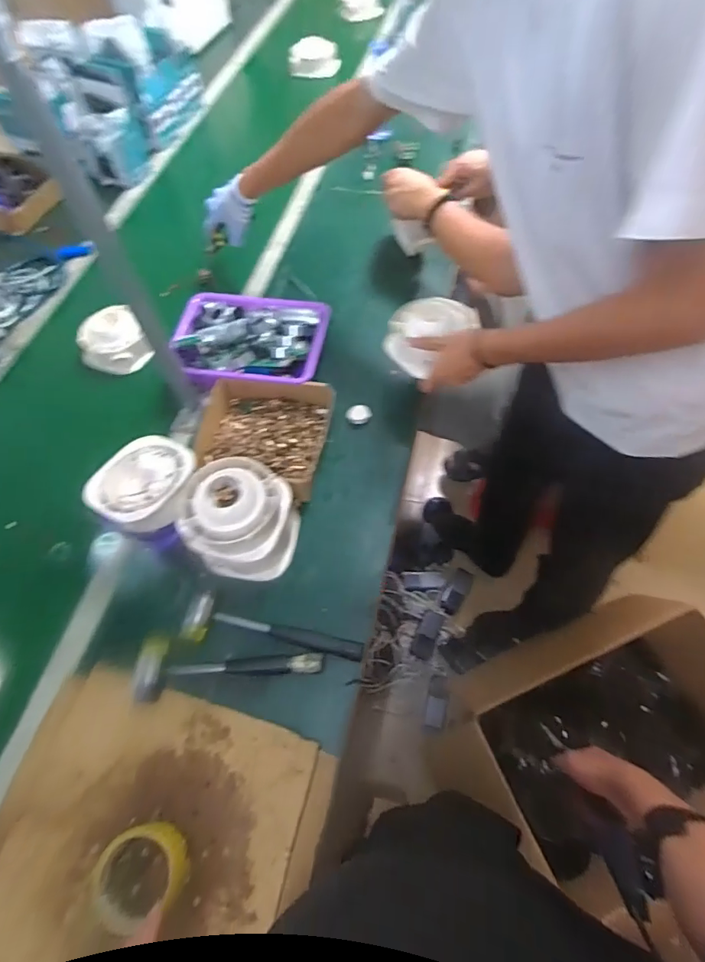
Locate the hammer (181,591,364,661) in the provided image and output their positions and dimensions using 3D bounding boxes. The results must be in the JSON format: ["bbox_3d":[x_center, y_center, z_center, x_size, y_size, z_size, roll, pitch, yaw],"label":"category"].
[{"bbox_3d":[-0.114,0.223,0.663,0.255,0.024,0.072,15,63,10],"label":"hammer"}]

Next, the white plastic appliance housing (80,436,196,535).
[{"bbox_3d":[-0.297,0.000,0.686,0.150,0.042,0.148,25,65,15],"label":"white plastic appliance housing"}]

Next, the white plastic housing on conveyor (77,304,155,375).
[{"bbox_3d":[-0.475,-0.274,0.943,0.135,0.071,0.129,-27,64,-12],"label":"white plastic housing on conveyor"}]

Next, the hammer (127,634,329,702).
[{"bbox_3d":[-0.170,0.256,0.646,0.255,0.026,0.079,0,61,2],"label":"hammer"}]

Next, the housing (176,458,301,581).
[{"bbox_3d":[-0.159,0.054,0.687,0.133,0.147,0.136,7,62,6],"label":"housing"}]

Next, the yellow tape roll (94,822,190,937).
[{"bbox_3d":[-0.243,0.449,0.542,0.107,0.035,0.089,-25,63,-11],"label":"yellow tape roll"}]

